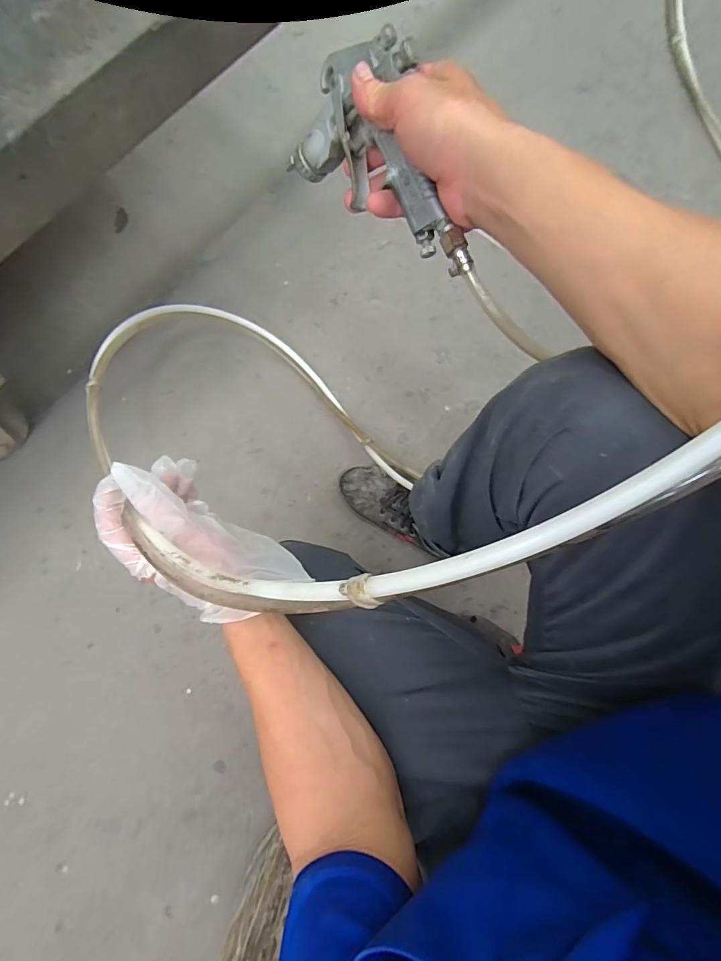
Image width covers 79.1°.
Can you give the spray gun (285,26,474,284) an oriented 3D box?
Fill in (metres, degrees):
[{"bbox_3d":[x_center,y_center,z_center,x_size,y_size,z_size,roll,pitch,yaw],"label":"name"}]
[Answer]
[{"bbox_3d":[0.037,-0.244,0.322,0.043,0.102,0.193,-22,60,-42],"label":"spray gun"}]

